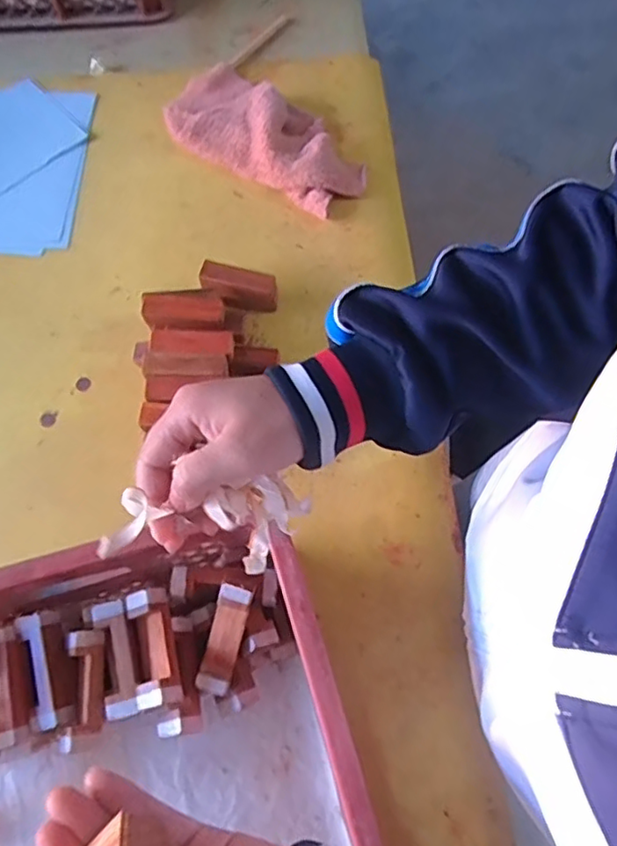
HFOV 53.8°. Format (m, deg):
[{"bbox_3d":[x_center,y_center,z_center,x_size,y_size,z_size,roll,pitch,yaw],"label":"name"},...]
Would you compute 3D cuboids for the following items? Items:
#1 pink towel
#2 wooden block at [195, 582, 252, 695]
[{"bbox_3d":[-0.048,-0.350,0.727,0.254,0.050,0.127,32,72,11],"label":"pink towel"},{"bbox_3d":[-0.061,0.154,0.438,0.025,0.015,0.075,14,86,5],"label":"wooden block"}]

